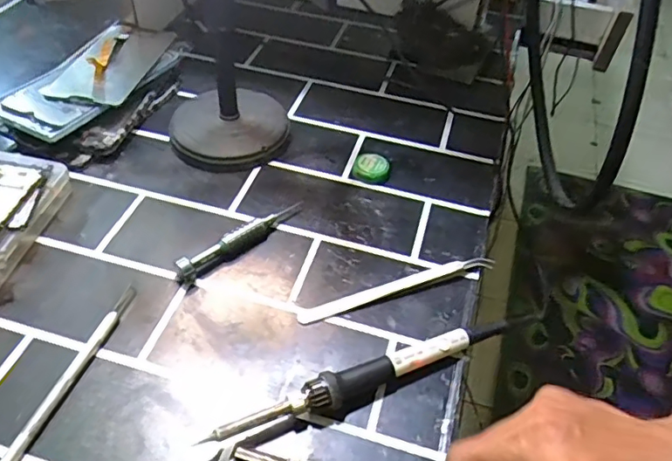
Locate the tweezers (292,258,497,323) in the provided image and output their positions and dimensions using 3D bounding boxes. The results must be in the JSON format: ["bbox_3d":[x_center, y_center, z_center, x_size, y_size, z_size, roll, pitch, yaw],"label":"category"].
[{"bbox_3d":[0.046,0.039,0.395,0.152,0.008,0.014,-14,48,-16],"label":"tweezers"}]

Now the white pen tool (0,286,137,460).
[{"bbox_3d":[-0.160,0.087,0.333,0.011,0.010,0.140,13,47,11],"label":"white pen tool"}]

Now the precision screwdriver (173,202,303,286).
[{"bbox_3d":[-0.070,0.005,0.414,0.114,0.017,0.012,-34,55,-30],"label":"precision screwdriver"}]

